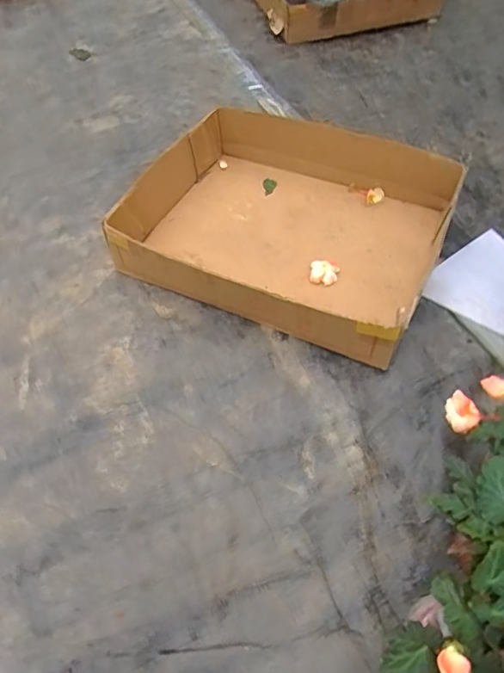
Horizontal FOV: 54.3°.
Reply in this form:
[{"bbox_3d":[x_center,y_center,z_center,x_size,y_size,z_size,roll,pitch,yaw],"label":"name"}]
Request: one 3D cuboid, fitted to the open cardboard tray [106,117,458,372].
[{"bbox_3d":[0.075,-0.238,0.982,0.554,0.116,0.485,23,59,19],"label":"open cardboard tray"}]

